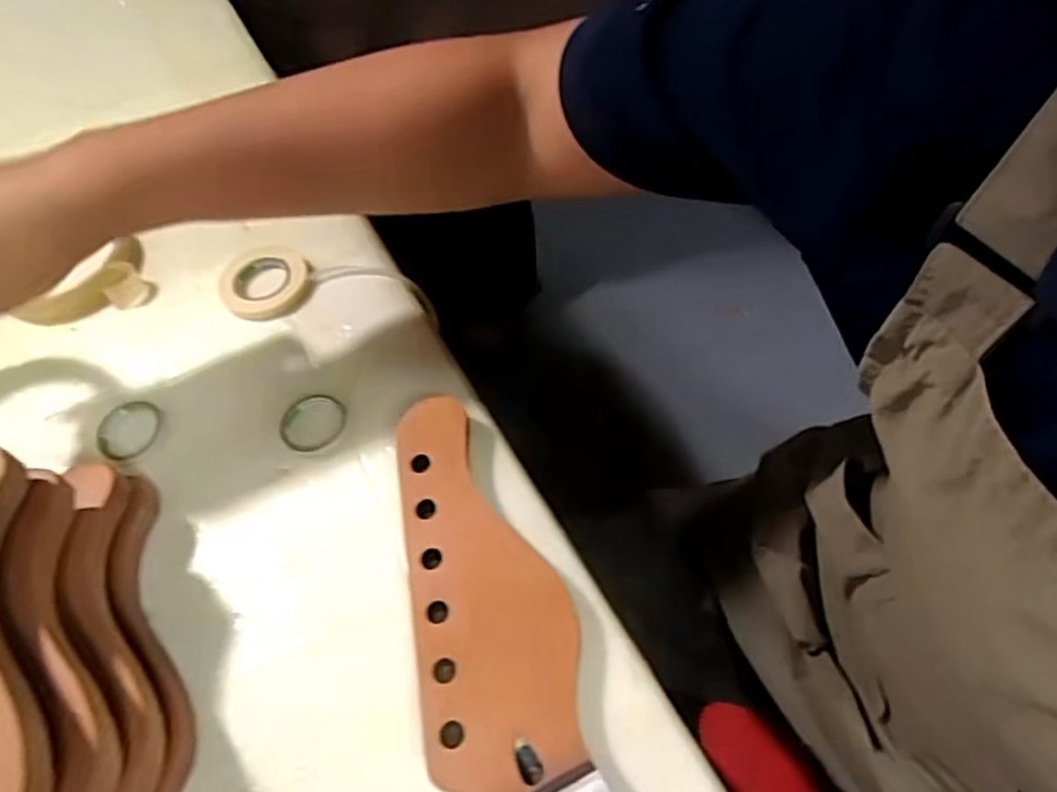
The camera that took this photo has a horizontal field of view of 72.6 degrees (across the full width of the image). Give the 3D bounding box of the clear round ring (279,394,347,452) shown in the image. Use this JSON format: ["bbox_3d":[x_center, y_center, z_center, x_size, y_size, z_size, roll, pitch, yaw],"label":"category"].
[{"bbox_3d":[-0.113,0.013,0.376,0.035,0.004,0.035,-2,56,3],"label":"clear round ring"}]

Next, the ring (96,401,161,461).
[{"bbox_3d":[-0.213,0.018,0.383,0.033,0.004,0.037,-13,56,-5],"label":"ring"}]

